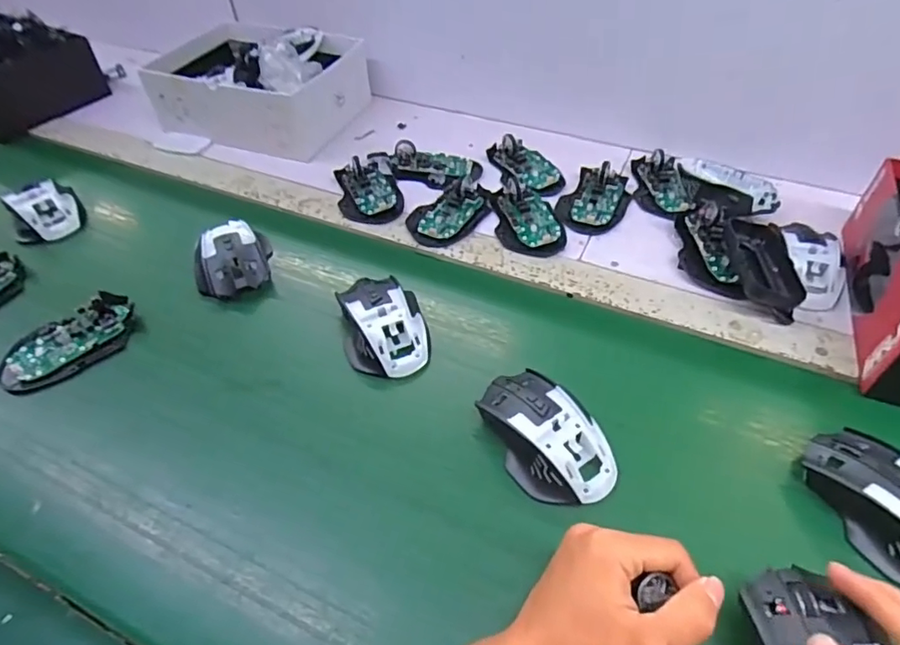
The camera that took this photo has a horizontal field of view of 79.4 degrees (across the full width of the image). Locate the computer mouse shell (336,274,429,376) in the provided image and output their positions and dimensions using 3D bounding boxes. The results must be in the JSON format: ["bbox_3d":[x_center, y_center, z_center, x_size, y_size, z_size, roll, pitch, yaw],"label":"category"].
[{"bbox_3d":[-0.062,-0.003,0.487,0.071,0.036,0.108,-16,49,-12],"label":"computer mouse shell"}]

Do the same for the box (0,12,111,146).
[{"bbox_3d":[-0.671,-0.372,0.801,0.230,0.092,0.193,24,53,22],"label":"box"}]

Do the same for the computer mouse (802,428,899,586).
[{"bbox_3d":[0.296,0.122,0.361,0.060,0.036,0.114,-22,51,-17],"label":"computer mouse"}]

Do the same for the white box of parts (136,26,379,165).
[{"bbox_3d":[-0.257,-0.338,0.752,0.235,0.102,0.200,13,50,14],"label":"white box of parts"}]

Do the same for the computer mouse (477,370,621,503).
[{"bbox_3d":[0.069,0.084,0.407,0.065,0.040,0.113,-29,53,-22],"label":"computer mouse"}]

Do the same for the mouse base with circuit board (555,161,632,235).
[{"bbox_3d":[0.166,-0.146,0.619,0.072,0.022,0.109,21,52,19],"label":"mouse base with circuit board"}]

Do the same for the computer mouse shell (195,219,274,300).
[{"bbox_3d":[-0.217,-0.064,0.547,0.062,0.036,0.086,-7,48,-4],"label":"computer mouse shell"}]

